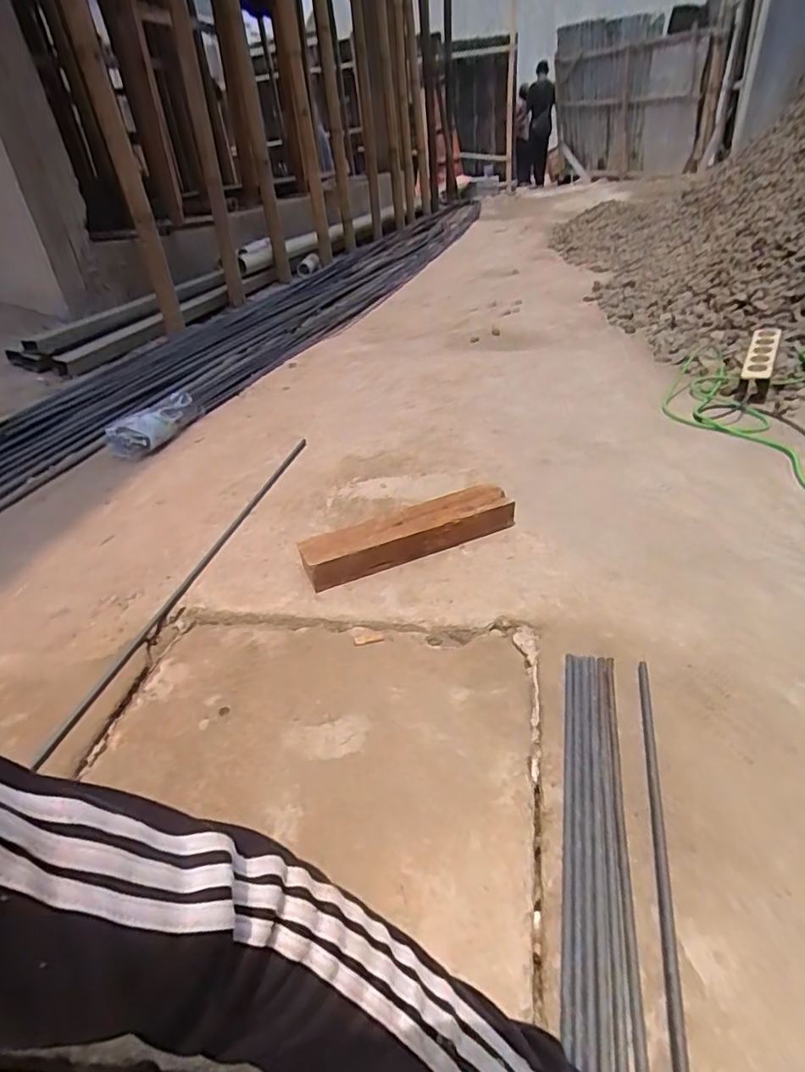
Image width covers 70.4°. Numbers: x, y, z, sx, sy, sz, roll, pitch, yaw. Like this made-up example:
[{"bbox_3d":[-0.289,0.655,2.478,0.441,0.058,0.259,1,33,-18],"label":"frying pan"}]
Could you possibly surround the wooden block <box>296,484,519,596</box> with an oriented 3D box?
[{"bbox_3d":[0.011,-0.001,0.885,0.333,0.062,0.074,-19,35,-17],"label":"wooden block"}]

